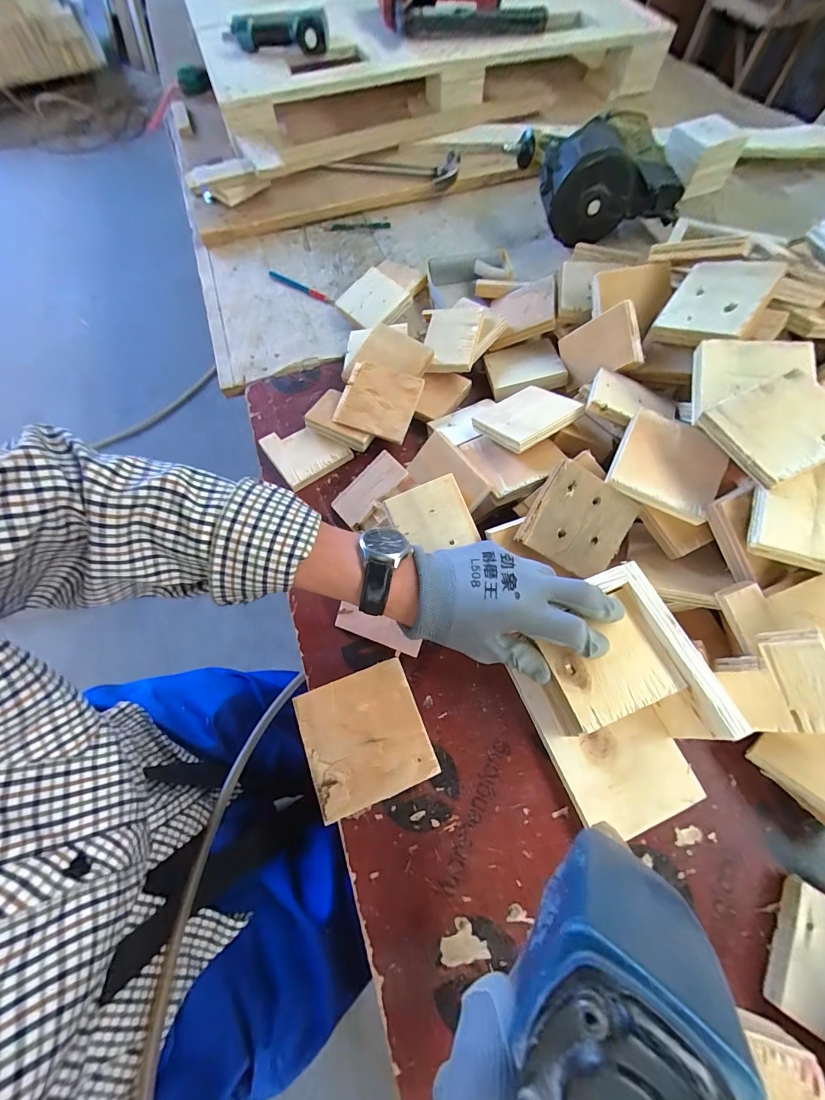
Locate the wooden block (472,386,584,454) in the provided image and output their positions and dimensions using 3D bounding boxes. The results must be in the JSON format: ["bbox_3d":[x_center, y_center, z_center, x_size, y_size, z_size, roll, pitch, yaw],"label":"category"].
[{"bbox_3d":[0.123,-0.150,0.441,0.092,0.016,0.088,-32,45,-9],"label":"wooden block"}]

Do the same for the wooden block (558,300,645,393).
[{"bbox_3d":[0.220,-0.237,0.465,0.013,0.087,0.068,-18,99,-34],"label":"wooden block"}]

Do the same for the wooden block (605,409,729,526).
[{"bbox_3d":[0.240,-0.081,0.366,0.089,0.012,0.084,26,82,12],"label":"wooden block"}]

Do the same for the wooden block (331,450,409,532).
[{"bbox_3d":[-0.049,-0.068,0.435,0.087,0.009,0.042,-43,73,2],"label":"wooden block"}]

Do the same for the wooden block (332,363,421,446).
[{"bbox_3d":[-0.042,-0.183,0.481,0.089,0.009,0.088,19,83,4],"label":"wooden block"}]

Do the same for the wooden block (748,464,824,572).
[{"bbox_3d":[0.330,-0.028,0.316,0.090,0.012,0.089,15,74,18],"label":"wooden block"}]

